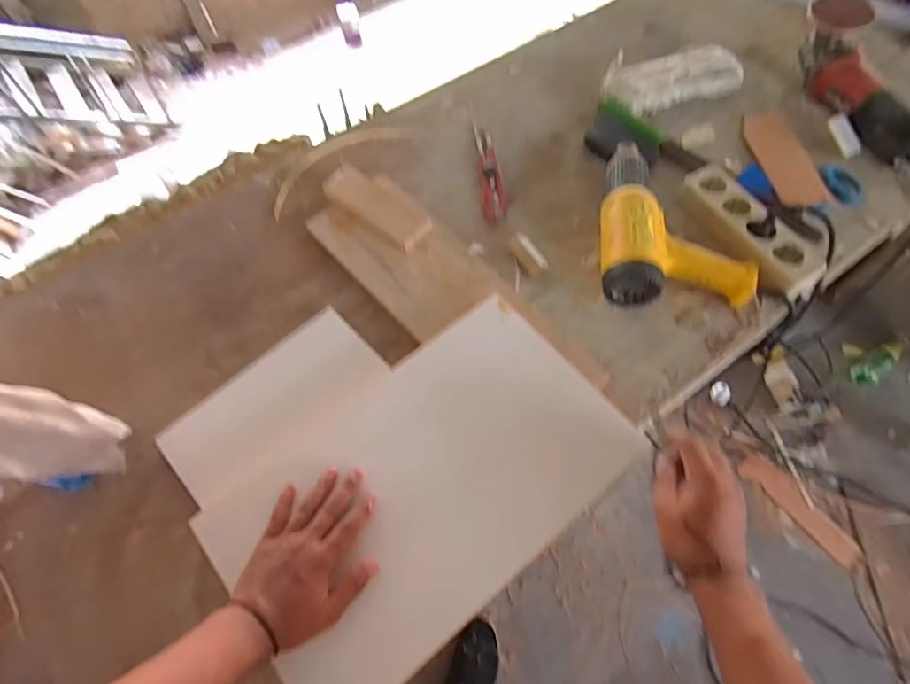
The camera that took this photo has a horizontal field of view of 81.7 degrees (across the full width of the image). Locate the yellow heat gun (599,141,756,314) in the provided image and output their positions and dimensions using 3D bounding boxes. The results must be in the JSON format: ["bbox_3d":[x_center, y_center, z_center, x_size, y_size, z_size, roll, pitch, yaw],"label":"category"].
[{"bbox_3d":[0.277,-0.165,0.676,0.178,0.069,0.245,4,64,2],"label":"yellow heat gun"}]

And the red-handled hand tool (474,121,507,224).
[{"bbox_3d":[0.051,-0.246,0.752,0.034,0.011,0.169,-4,66,0],"label":"red-handled hand tool"}]

